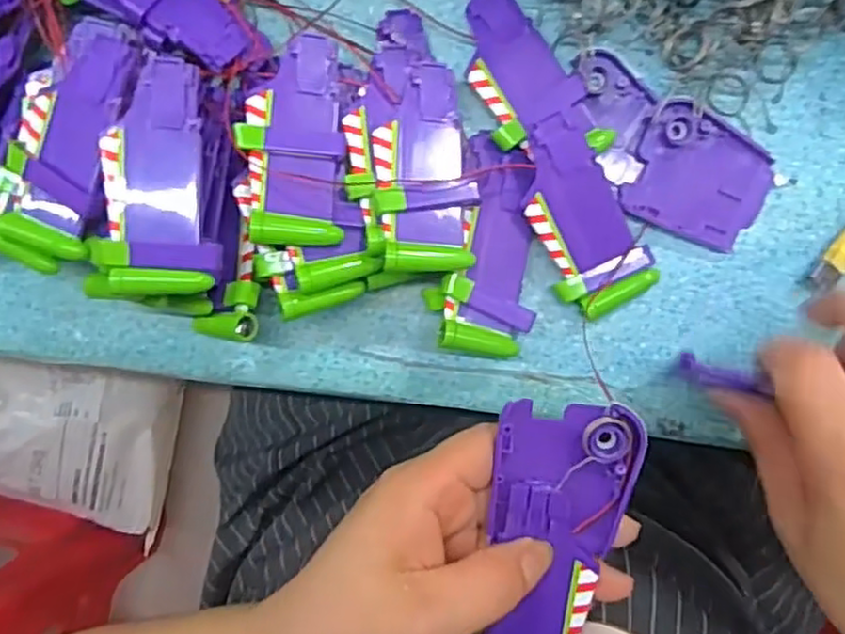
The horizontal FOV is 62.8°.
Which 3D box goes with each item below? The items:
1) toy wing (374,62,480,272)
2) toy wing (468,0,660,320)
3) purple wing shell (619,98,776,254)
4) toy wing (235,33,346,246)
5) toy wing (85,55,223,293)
[{"bbox_3d":[0.000,-0.063,0.294,0.040,0.015,0.088,-2,82,-13],"label":"toy wing"},{"bbox_3d":[0.059,-0.074,0.303,0.044,0.025,0.148,-22,94,7],"label":"toy wing"},{"bbox_3d":[0.123,-0.061,0.305,0.058,0.013,0.051,24,97,2],"label":"purple wing shell"},{"bbox_3d":[-0.054,-0.075,0.289,0.040,0.007,0.088,0,86,-17],"label":"toy wing"},{"bbox_3d":[-0.107,-0.054,0.270,0.045,0.009,0.088,-7,94,-10],"label":"toy wing"}]

